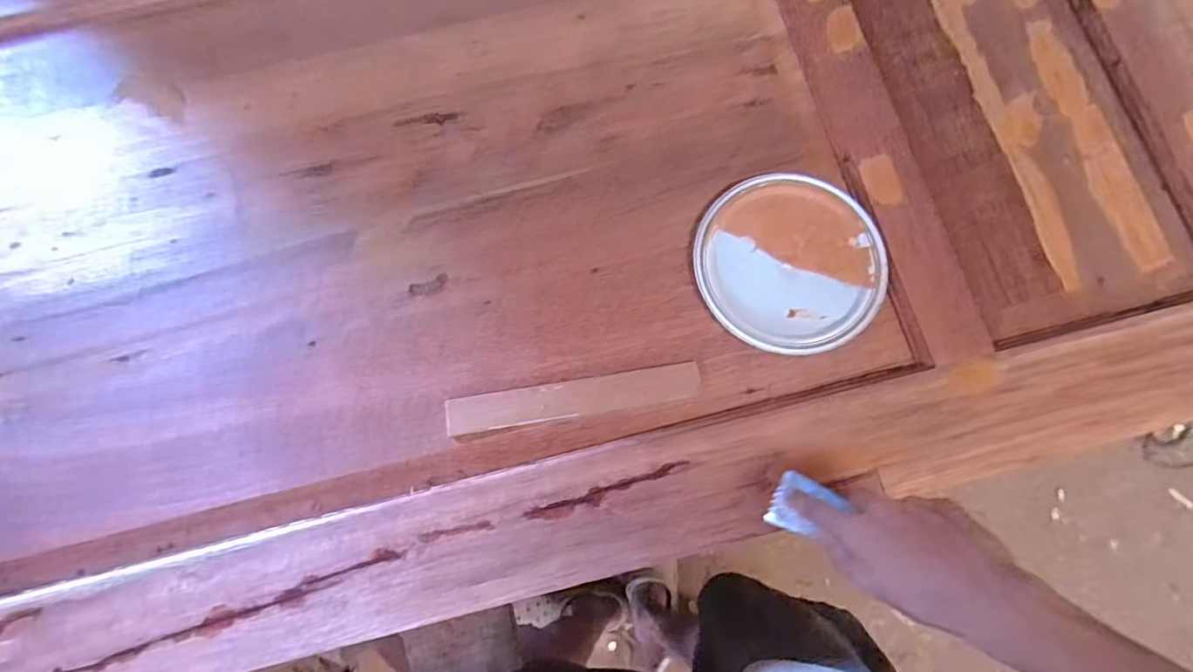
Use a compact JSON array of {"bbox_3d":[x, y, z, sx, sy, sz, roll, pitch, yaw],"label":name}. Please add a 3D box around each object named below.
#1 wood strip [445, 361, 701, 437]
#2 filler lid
[{"bbox_3d":[-0.022,0.056,0.524,0.229,0.006,0.034,-8,75,-1],"label":"wood strip"},{"bbox_3d":[0.184,-0.071,0.549,0.170,0.009,0.174,0,75,1],"label":"filler lid"}]

